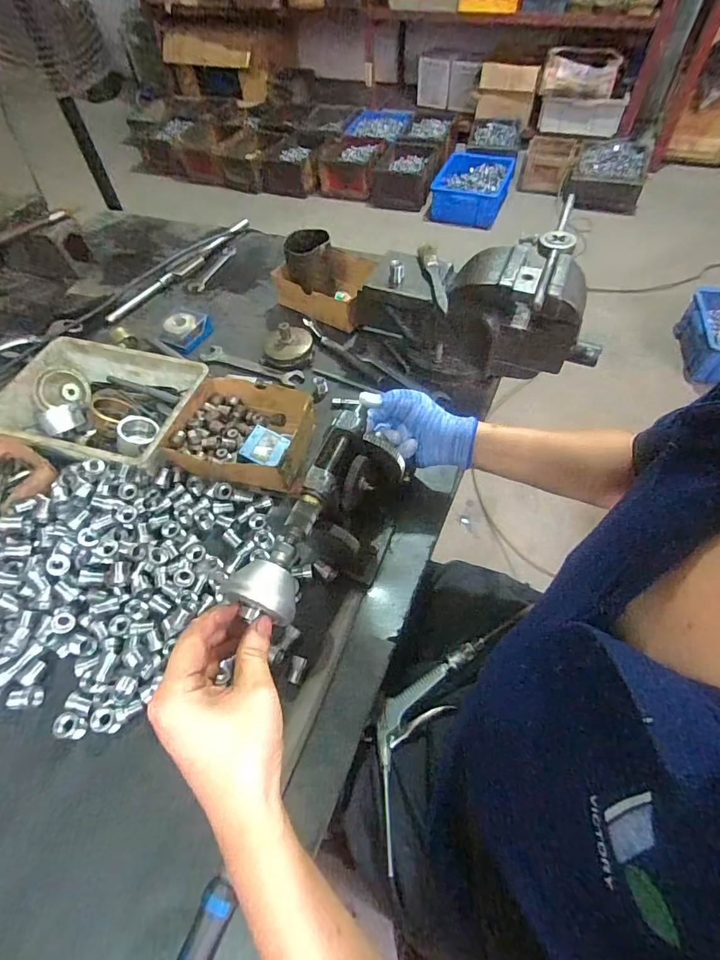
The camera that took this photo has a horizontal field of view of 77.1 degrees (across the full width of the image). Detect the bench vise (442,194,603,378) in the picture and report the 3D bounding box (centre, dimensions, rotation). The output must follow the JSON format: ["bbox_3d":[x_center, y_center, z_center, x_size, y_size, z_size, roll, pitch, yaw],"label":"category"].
[{"bbox_3d":[0.228,-0.228,0.616,0.198,0.140,0.147,15,56,13],"label":"bench vise"}]

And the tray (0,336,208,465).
[{"bbox_3d":[-0.343,-0.095,0.603,0.241,0.066,0.170,12,56,11],"label":"tray"}]

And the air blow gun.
[{"bbox_3d":[0.062,0.287,0.523,0.077,0.022,0.238,11,56,36],"label":"air blow gun"}]

